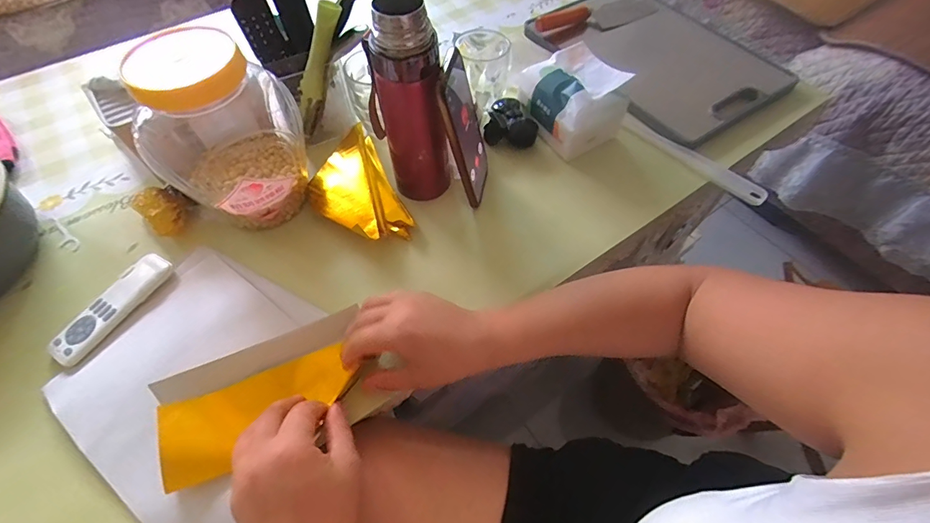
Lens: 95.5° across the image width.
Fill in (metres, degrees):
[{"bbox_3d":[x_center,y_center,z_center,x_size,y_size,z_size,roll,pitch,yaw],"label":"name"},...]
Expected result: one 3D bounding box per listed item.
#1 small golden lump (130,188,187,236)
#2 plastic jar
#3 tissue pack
[{"bbox_3d":[-0.352,-0.058,0.494,0.067,0.037,0.042,36,64,20],"label":"small golden lump"},{"bbox_3d":[-0.259,-0.128,0.447,0.154,0.185,0.116,23,61,14],"label":"plastic jar"},{"bbox_3d":[0.141,-0.213,0.557,0.103,0.074,0.128,-29,62,-17],"label":"tissue pack"}]

